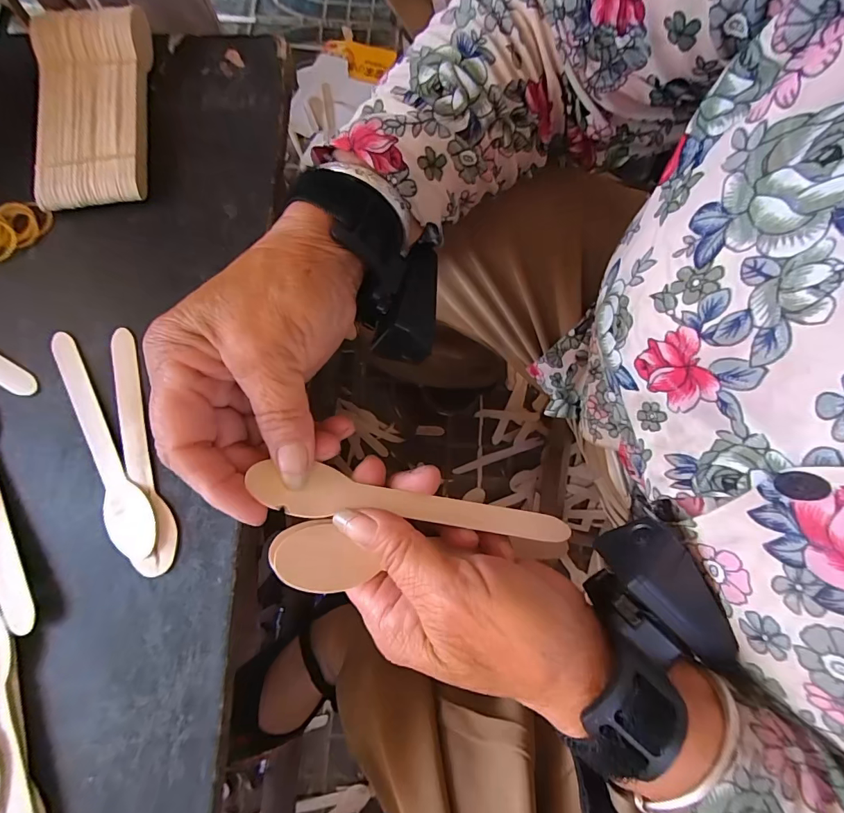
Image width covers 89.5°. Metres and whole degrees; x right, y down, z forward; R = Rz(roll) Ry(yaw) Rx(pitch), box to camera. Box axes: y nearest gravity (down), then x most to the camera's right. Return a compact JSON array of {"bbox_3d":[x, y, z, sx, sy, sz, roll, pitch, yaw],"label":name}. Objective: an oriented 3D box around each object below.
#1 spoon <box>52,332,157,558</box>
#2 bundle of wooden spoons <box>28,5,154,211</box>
[{"bbox_3d":[-0.194,0.018,0.260,0.026,0.006,0.152,-24,78,-7],"label":"spoon"},{"bbox_3d":[-0.237,-0.215,0.305,0.076,0.026,0.152,-6,77,-3],"label":"bundle of wooden spoons"}]

